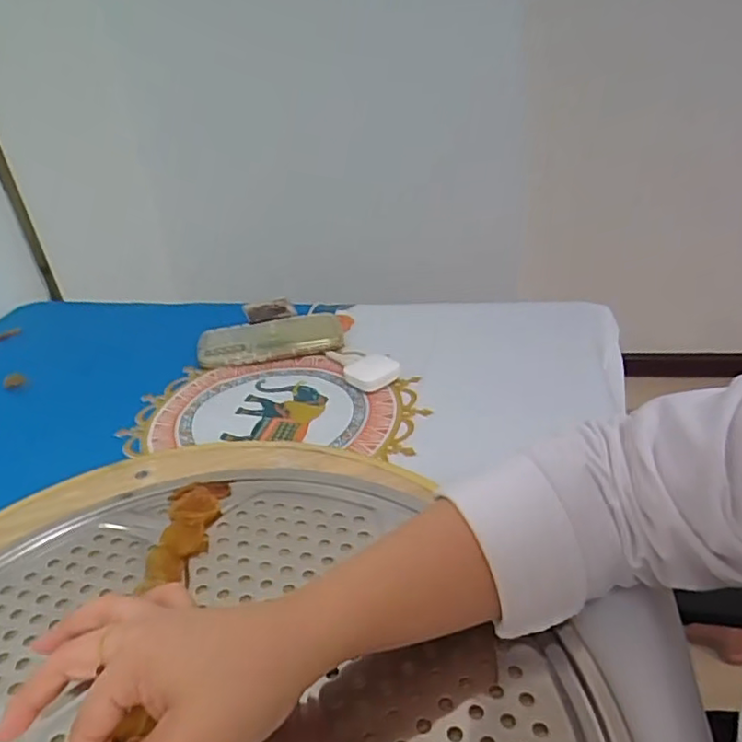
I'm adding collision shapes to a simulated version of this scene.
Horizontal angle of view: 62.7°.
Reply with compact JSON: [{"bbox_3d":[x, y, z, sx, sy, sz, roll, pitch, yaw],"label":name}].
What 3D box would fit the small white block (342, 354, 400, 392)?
[{"bbox_3d":[0.000,0.001,0.631,0.051,0.016,0.054,-26,37,-30],"label":"small white block"}]

